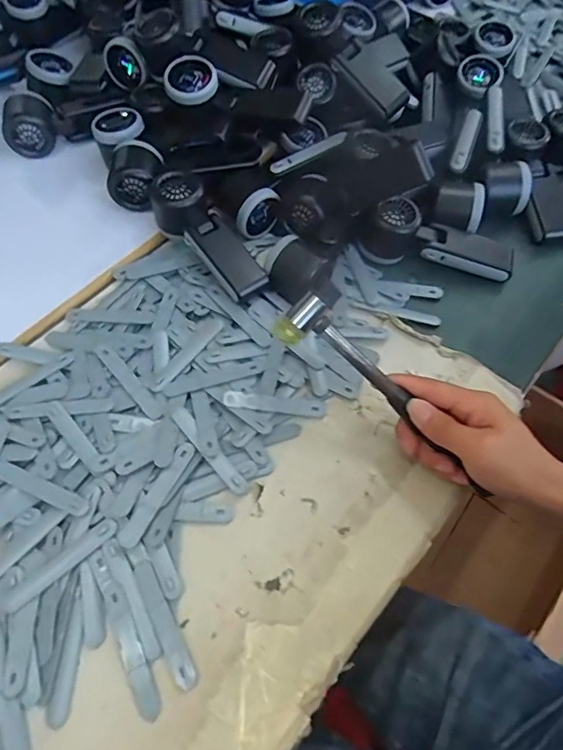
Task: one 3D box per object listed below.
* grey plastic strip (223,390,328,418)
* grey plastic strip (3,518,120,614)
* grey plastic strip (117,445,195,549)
[{"bbox_3d":[-0.006,0.026,0.459,0.094,0.008,0.019,9,60,-5],"label":"grey plastic strip"},{"bbox_3d":[-0.173,0.150,0.390,0.094,0.004,0.015,-39,66,-18],"label":"grey plastic strip"},{"bbox_3d":[-0.103,0.098,0.409,0.019,0.009,0.094,27,64,16],"label":"grey plastic strip"}]

